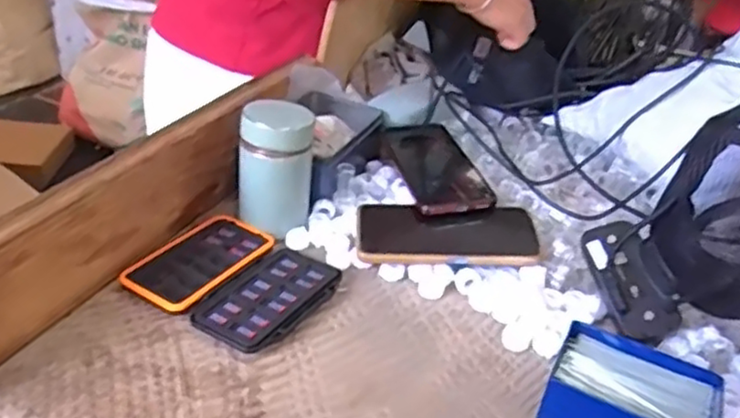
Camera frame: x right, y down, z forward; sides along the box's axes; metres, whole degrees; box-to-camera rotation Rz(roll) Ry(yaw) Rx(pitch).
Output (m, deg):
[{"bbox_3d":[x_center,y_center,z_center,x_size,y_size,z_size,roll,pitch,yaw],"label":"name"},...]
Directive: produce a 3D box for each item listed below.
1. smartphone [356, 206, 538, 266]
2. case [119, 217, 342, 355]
[{"bbox_3d":[0.071,0.022,0.627,0.162,0.014,0.068,2,49,1],"label":"smartphone"},{"bbox_3d":[-0.114,0.058,0.583,0.152,0.010,0.124,23,35,23],"label":"case"}]

